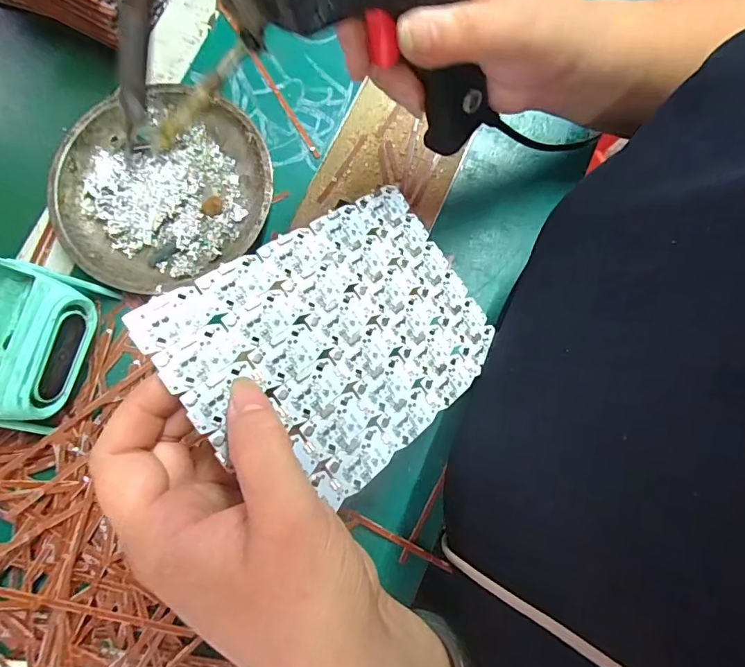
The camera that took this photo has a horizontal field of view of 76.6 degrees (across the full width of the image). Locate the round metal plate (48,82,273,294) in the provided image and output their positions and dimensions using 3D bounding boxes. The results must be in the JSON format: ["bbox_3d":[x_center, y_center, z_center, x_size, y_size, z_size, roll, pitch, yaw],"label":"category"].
[{"bbox_3d":[-0.142,-0.101,0.322,0.139,0.020,0.137,0,80,-1],"label":"round metal plate"}]

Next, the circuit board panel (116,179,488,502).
[{"bbox_3d":[-0.010,0.001,0.212,0.145,0.004,0.105,-36,92,-31],"label":"circuit board panel"}]

